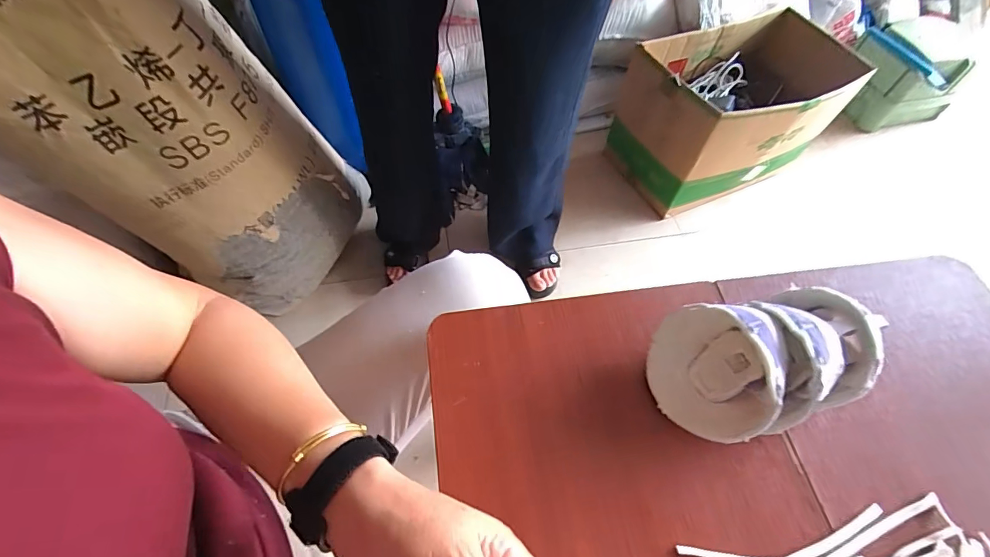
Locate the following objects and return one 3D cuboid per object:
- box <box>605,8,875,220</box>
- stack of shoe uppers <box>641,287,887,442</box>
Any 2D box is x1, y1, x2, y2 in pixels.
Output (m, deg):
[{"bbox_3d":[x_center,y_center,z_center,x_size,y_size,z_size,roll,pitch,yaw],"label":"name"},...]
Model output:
[{"bbox_3d":[0.588,-0.406,1.144,0.472,0.309,0.309,-15,60,-11],"label":"box"},{"bbox_3d":[0.221,0.066,0.370,0.164,0.071,0.108,-7,59,-7],"label":"stack of shoe uppers"}]

